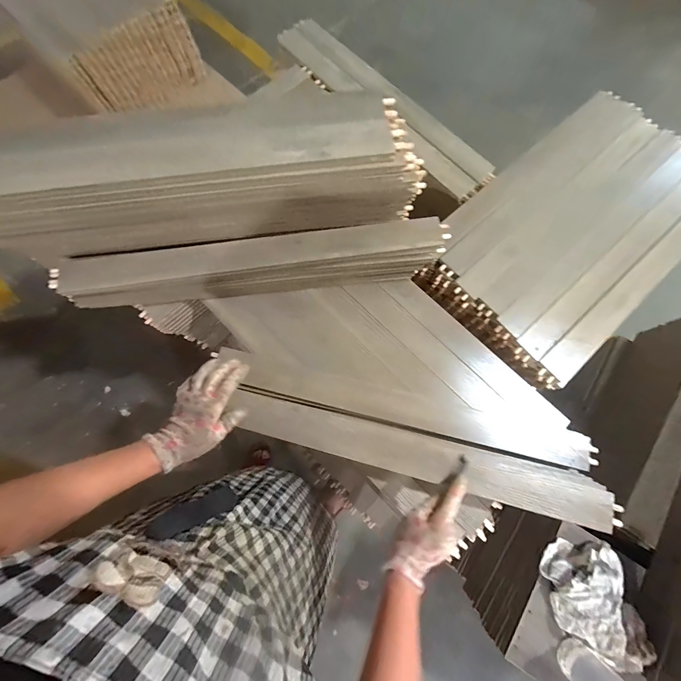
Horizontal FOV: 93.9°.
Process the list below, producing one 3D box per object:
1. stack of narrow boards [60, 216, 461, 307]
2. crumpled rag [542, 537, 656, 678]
[{"bbox_3d":[-0.157,-0.135,0.606,0.690,0.123,0.076,-6,76,-1],"label":"stack of narrow boards"},{"bbox_3d":[0.451,0.460,0.570,0.119,0.086,0.176,6,76,2],"label":"crumpled rag"}]

